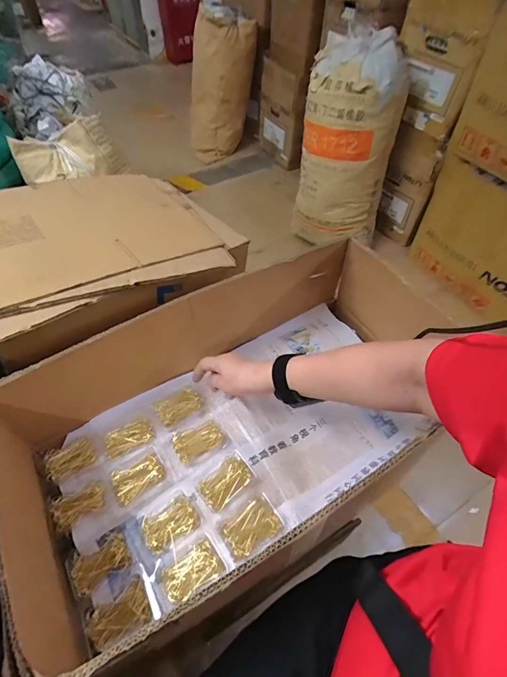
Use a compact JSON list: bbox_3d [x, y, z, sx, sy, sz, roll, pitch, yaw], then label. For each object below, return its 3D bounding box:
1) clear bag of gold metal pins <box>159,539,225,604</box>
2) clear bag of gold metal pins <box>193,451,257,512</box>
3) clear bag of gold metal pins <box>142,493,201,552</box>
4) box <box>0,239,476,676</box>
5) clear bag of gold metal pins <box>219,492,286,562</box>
[{"bbox_3d":[-0.076,0.286,0.460,0.071,0.012,0.043,-29,57,-21],"label":"clear bag of gold metal pins"},{"bbox_3d":[-0.039,0.197,0.522,0.075,0.014,0.049,-35,59,-25],"label":"clear bag of gold metal pins"},{"bbox_3d":[-0.110,0.244,0.497,0.072,0.014,0.048,-29,57,-22],"label":"clear bag of gold metal pins"},{"bbox_3d":[-0.016,0.109,0.526,0.583,0.196,0.351,-24,55,-19],"label":"box"},{"bbox_3d":[-0.003,0.240,0.483,0.075,0.019,0.055,-27,56,-20],"label":"clear bag of gold metal pins"}]

